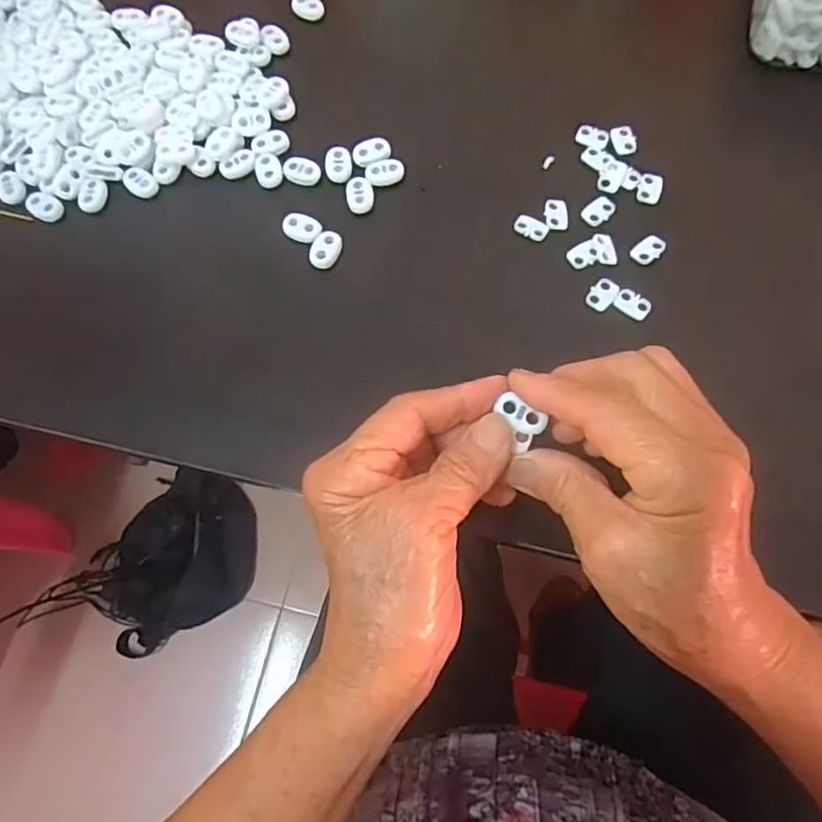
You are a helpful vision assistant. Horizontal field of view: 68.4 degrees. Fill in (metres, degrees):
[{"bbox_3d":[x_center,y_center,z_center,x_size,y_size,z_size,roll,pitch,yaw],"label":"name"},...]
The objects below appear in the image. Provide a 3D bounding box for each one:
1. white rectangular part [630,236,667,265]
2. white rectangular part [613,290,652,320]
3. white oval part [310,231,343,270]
[{"bbox_3d":[0.130,-0.088,0.331,0.019,0.005,0.013,-33,74,-8],"label":"white rectangular part"},{"bbox_3d":[0.118,-0.056,0.323,0.018,0.004,0.013,32,76,12],"label":"white rectangular part"},{"bbox_3d":[-0.048,-0.090,0.338,0.014,0.006,0.022,26,75,10],"label":"white oval part"}]

